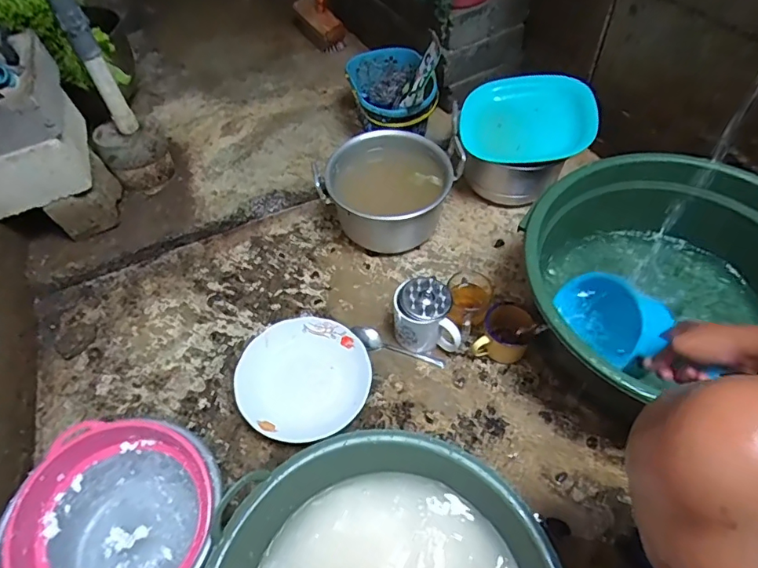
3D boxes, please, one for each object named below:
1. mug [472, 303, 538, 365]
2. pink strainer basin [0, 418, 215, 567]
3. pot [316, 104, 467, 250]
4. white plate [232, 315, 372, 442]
[{"bbox_3d":[0.190,0.076,0.750,0.071,0.071,0.071,-2,55,3],"label":"mug"},{"bbox_3d":[-0.309,0.273,0.576,0.193,0.083,0.224,18,58,16],"label":"pink strainer basin"},{"bbox_3d":[0.022,-0.159,0.893,0.219,0.144,0.206,-2,55,3],"label":"pot"},{"bbox_3d":[-0.111,0.142,0.744,0.191,0.037,0.188,-2,55,3],"label":"white plate"}]

